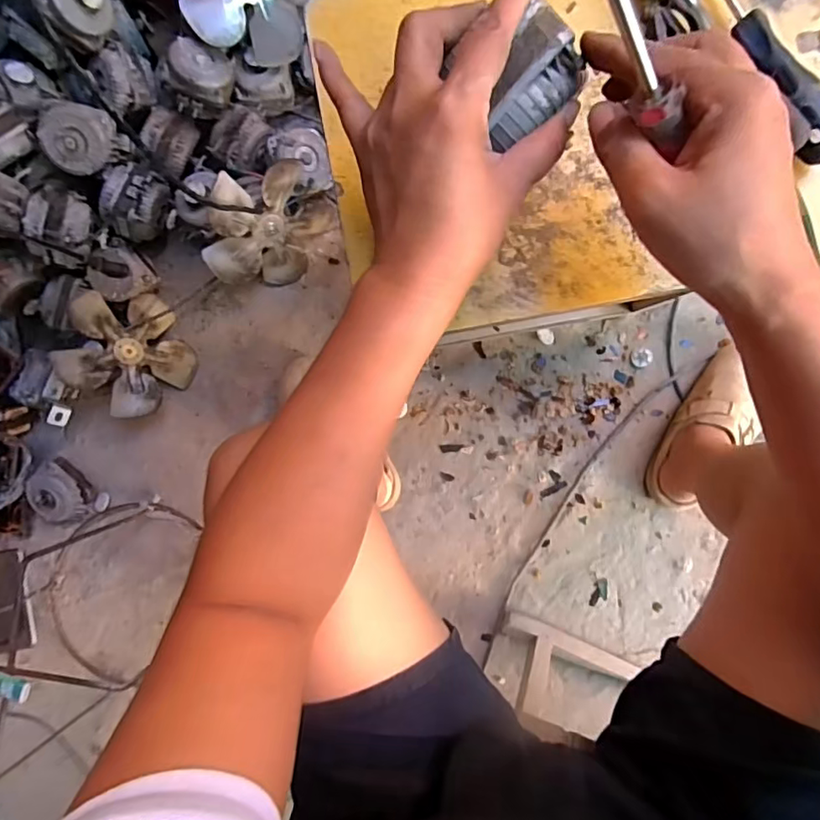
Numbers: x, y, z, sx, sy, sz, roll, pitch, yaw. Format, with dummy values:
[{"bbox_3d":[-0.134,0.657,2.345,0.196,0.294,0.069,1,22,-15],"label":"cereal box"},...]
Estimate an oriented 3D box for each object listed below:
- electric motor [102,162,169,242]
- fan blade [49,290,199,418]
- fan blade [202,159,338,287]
[{"bbox_3d":[-0.374,-0.282,0.747,0.067,0.077,0.089,17,92,6],"label":"electric motor"},{"bbox_3d":[-0.405,-0.085,0.790,0.179,0.030,0.170,42,58,-33],"label":"fan blade"},{"bbox_3d":[-0.189,-0.248,0.743,0.176,0.174,0.030,-17,52,-28],"label":"fan blade"}]

